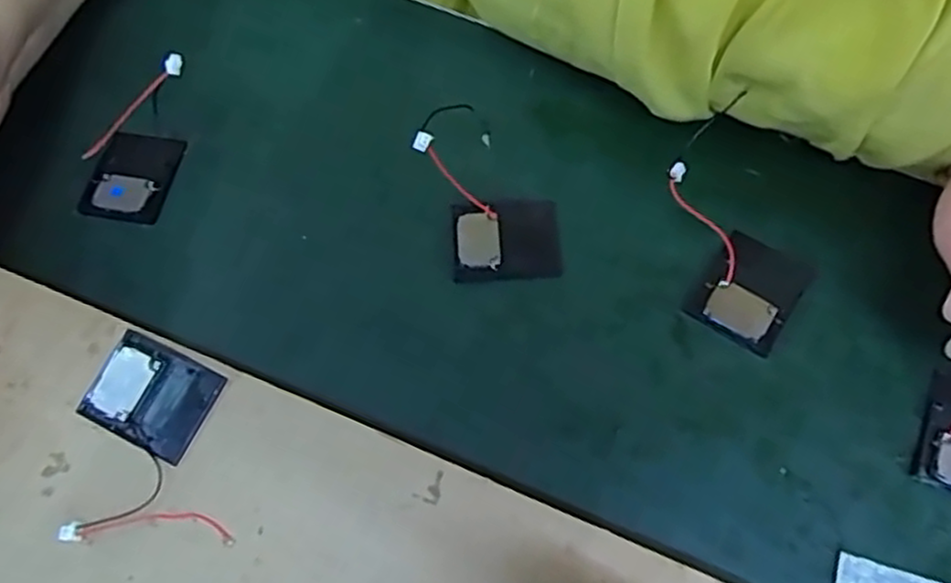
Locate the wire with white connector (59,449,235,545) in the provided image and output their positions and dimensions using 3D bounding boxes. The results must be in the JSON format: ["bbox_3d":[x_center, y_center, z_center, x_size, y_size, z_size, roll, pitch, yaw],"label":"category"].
[{"bbox_3d":[-0.078,0.050,0.175,0.041,0.004,0.021,0,67,3],"label":"wire with white connector"}]

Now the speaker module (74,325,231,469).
[{"bbox_3d":[-0.083,0.027,0.184,0.030,0.006,0.024,24,71,13],"label":"speaker module"}]

